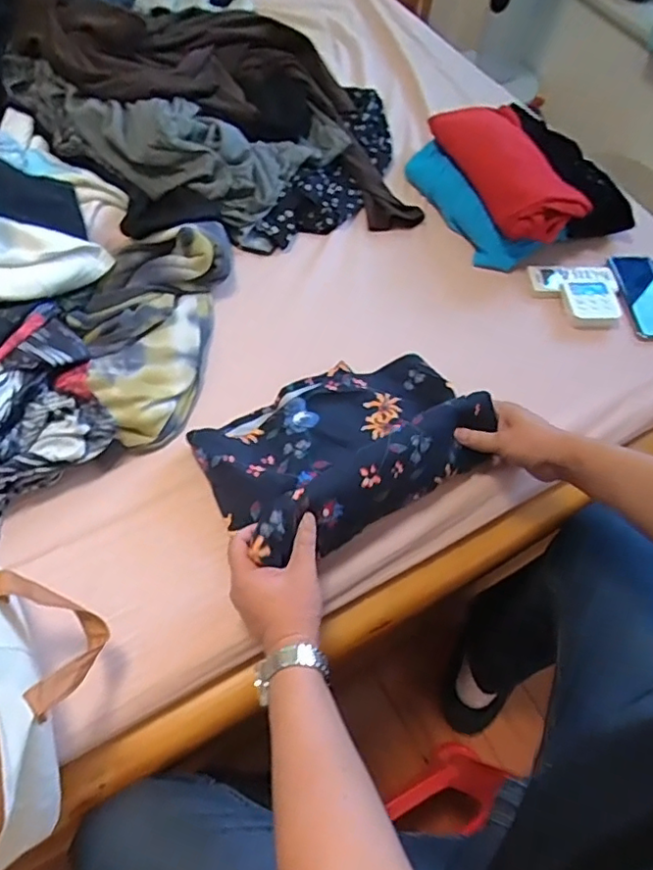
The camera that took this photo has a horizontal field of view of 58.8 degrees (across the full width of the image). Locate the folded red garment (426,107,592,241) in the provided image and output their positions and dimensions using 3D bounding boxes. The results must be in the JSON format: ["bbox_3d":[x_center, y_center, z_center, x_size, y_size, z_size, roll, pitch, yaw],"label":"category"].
[{"bbox_3d":[0.299,-0.450,0.954,0.143,0.074,0.321,-15,62,-12],"label":"folded red garment"}]

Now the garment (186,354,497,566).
[{"bbox_3d":[0.023,-0.001,0.677,0.318,0.094,0.204,-28,66,-19],"label":"garment"}]

